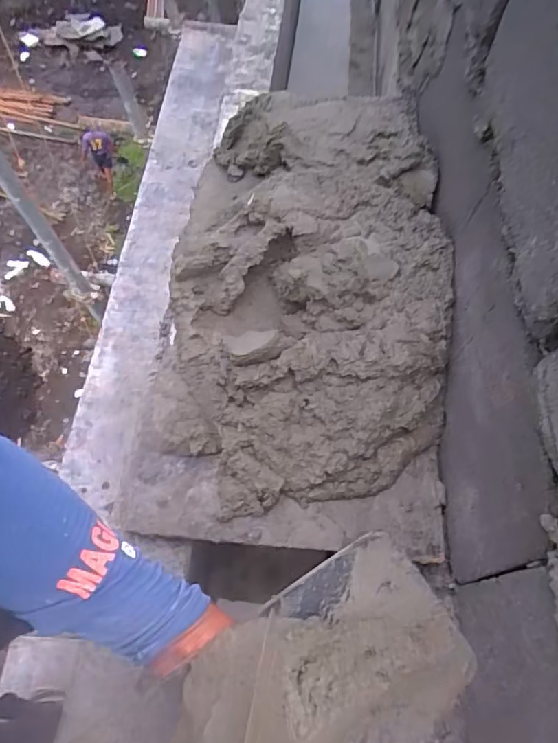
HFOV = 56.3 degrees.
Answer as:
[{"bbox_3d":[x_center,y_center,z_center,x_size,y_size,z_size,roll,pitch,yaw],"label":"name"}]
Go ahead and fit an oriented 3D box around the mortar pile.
[{"bbox_3d":[0.033,-0.134,0.685,0.341,0.116,0.611,3,61,-2],"label":"mortar pile"}]

